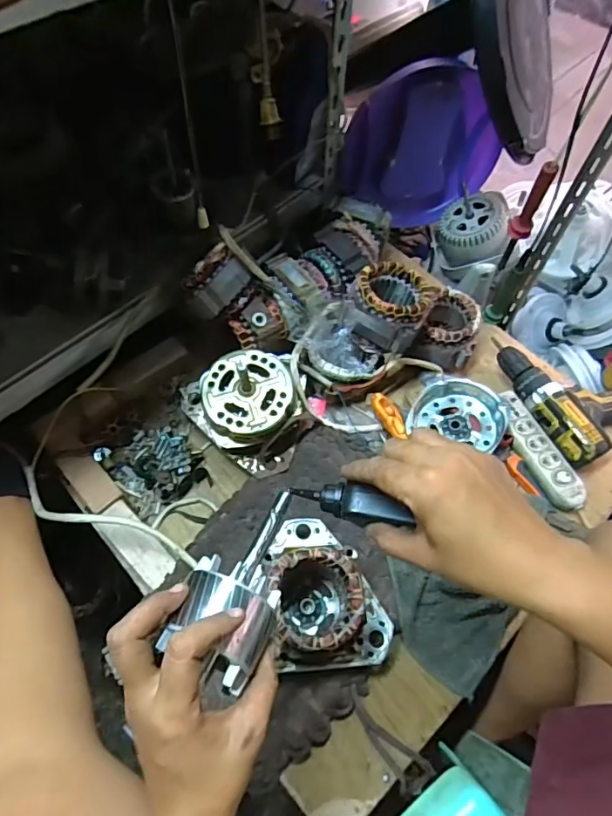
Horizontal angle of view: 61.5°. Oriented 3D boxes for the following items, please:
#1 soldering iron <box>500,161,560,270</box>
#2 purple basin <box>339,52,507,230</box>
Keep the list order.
[{"bbox_3d":[0.287,-0.247,0.676,0.027,0.173,0.023,23,62,10],"label":"soldering iron"},{"bbox_3d":[0.197,-0.425,0.867,0.259,0.250,0.091,-21,63,-14],"label":"purple basin"}]

